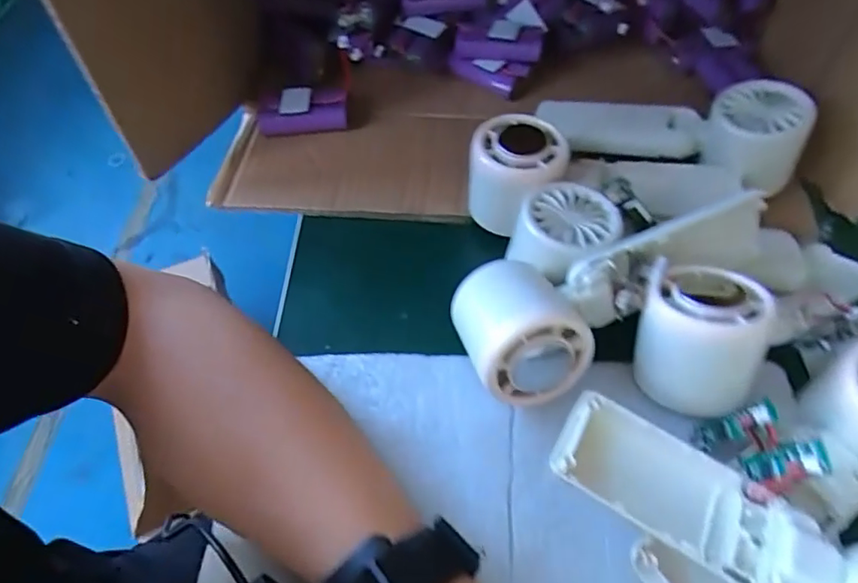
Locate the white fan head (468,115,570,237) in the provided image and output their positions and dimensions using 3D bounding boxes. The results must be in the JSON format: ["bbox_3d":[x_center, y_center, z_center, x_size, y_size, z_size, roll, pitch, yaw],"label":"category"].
[{"bbox_3d":[0.052,-0.068,0.332,0.049,0.058,0.048,-1,56,1],"label":"white fan head"}]

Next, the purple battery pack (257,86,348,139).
[{"bbox_3d":[-0.094,-0.135,0.407,0.065,0.027,0.031,-4,56,-1],"label":"purple battery pack"}]

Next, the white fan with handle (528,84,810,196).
[{"bbox_3d":[0.152,-0.107,0.354,0.165,0.052,0.055,13,57,10],"label":"white fan with handle"}]

